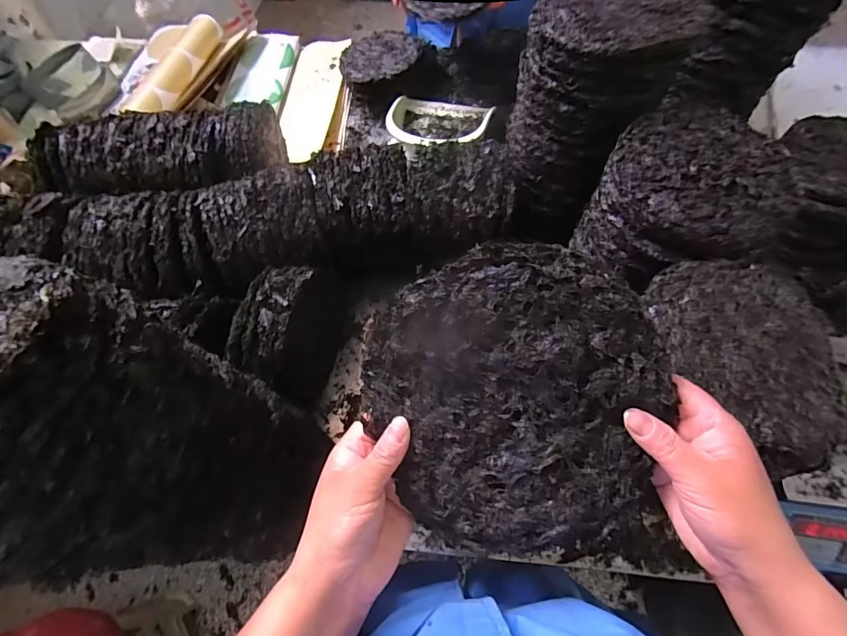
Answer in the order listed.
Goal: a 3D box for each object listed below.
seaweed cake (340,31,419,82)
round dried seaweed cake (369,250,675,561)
[{"bbox_3d":[-0.102,-0.619,0.993,0.189,0.021,0.184,-1,63,3],"label":"seaweed cake"},{"bbox_3d":[0.058,0.054,0.272,0.183,0.014,0.192,0,94,7],"label":"round dried seaweed cake"}]

